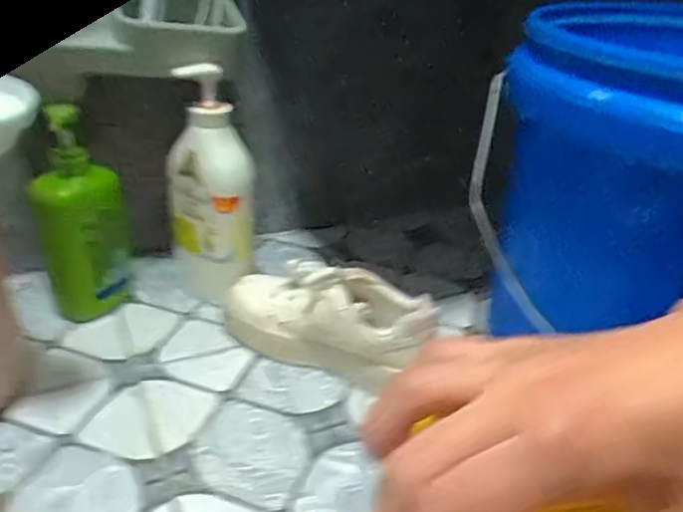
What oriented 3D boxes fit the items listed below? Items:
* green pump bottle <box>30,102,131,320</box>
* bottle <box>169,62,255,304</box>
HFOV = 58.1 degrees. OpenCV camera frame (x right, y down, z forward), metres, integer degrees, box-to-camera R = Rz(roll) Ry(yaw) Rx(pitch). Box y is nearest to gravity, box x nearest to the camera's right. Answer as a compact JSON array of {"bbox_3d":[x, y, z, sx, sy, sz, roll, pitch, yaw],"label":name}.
[{"bbox_3d":[-0.287,-0.042,0.682,0.092,0.238,0.059,-10,32,-24],"label":"green pump bottle"},{"bbox_3d":[-0.149,-0.075,0.716,0.091,0.279,0.081,0,29,-7],"label":"bottle"}]

